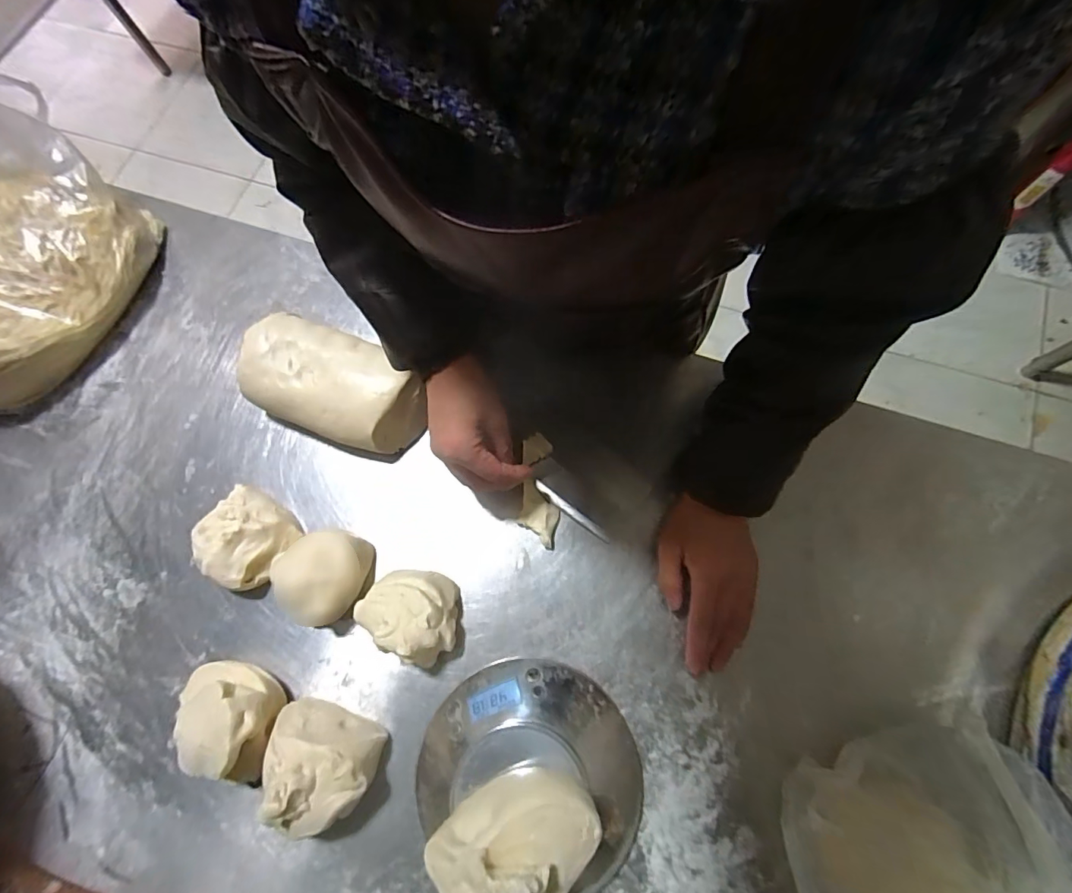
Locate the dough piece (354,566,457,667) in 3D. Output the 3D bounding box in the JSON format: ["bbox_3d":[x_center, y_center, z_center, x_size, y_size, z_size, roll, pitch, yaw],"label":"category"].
[{"bbox_3d":[-0.115,0.154,0.464,0.095,0.059,0.077,30,77,12],"label":"dough piece"}]

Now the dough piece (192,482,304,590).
[{"bbox_3d":[-0.300,0.093,0.501,0.084,0.043,0.086,26,77,11],"label":"dough piece"}]

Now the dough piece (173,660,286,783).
[{"bbox_3d":[-0.284,0.246,0.442,0.093,0.068,0.091,4,74,5],"label":"dough piece"}]

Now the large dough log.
[{"bbox_3d":[-0.216,-0.066,0.536,0.204,0.074,0.111,21,76,10],"label":"large dough log"}]

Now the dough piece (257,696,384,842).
[{"bbox_3d":[-0.193,0.275,0.421,0.100,0.074,0.082,21,76,9],"label":"dough piece"}]

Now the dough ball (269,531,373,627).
[{"bbox_3d":[-0.212,0.130,0.481,0.083,0.057,0.083,-1,73,3],"label":"dough ball"}]

